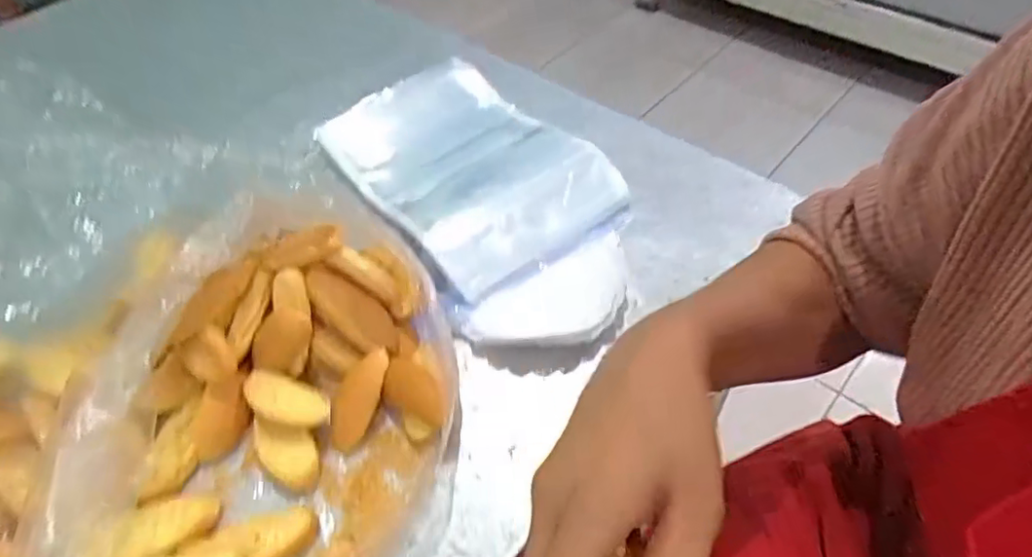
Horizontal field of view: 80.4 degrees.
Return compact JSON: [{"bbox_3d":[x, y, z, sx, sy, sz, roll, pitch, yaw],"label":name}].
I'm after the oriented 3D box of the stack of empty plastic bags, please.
[{"bbox_3d":[-0.027,-0.095,0.598,0.203,0.033,0.378,-29,55,-18],"label":"stack of empty plastic bags"}]

